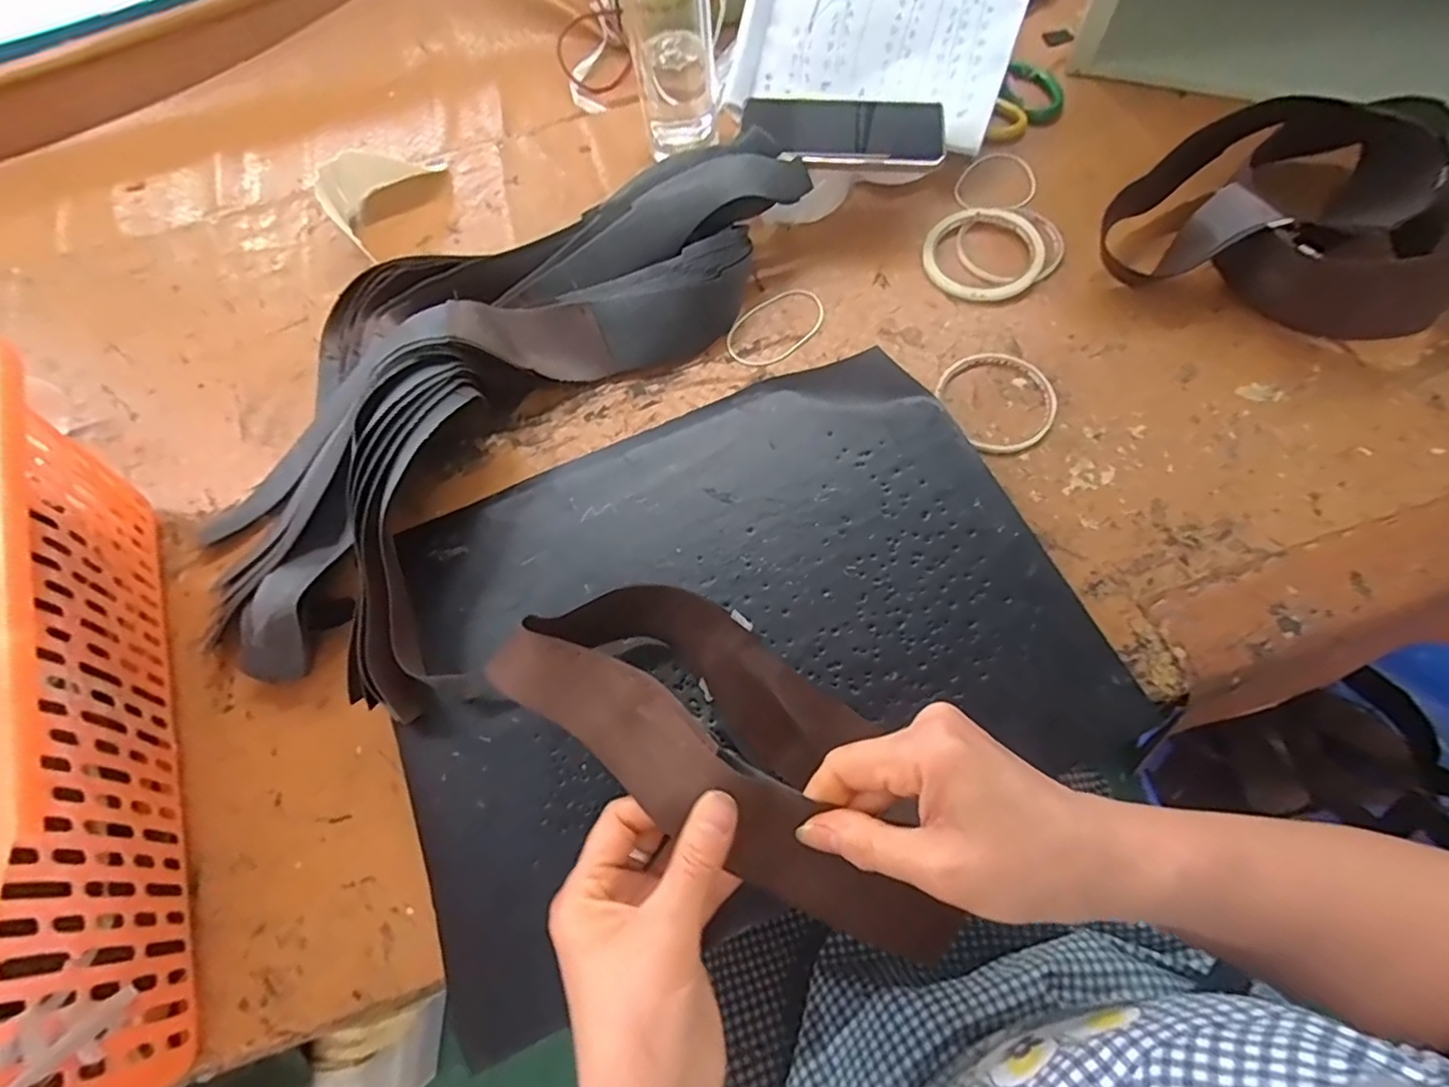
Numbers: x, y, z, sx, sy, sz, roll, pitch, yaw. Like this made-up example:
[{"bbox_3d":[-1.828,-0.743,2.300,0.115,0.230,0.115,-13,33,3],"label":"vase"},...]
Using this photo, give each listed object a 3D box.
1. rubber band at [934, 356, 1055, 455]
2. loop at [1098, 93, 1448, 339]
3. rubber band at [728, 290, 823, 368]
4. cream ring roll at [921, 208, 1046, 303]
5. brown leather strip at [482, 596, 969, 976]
[{"bbox_3d":[0.205,-0.107,0.470,0.080,0.007,0.083,-1,68,3],"label":"rubber band"},{"bbox_3d":[0.429,-0.267,0.485,0.238,0.068,0.194,17,70,10],"label":"loop"},{"bbox_3d":[0.043,-0.176,0.516,0.090,0.004,0.055,-43,72,-13],"label":"rubber band"},{"bbox_3d":[0.216,-0.238,0.524,0.096,0.011,0.090,-1,68,3],"label":"cream ring roll"},{"bbox_3d":[0.005,0.096,0.327,0.225,0.081,0.103,35,74,16],"label":"brown leather strip"}]

